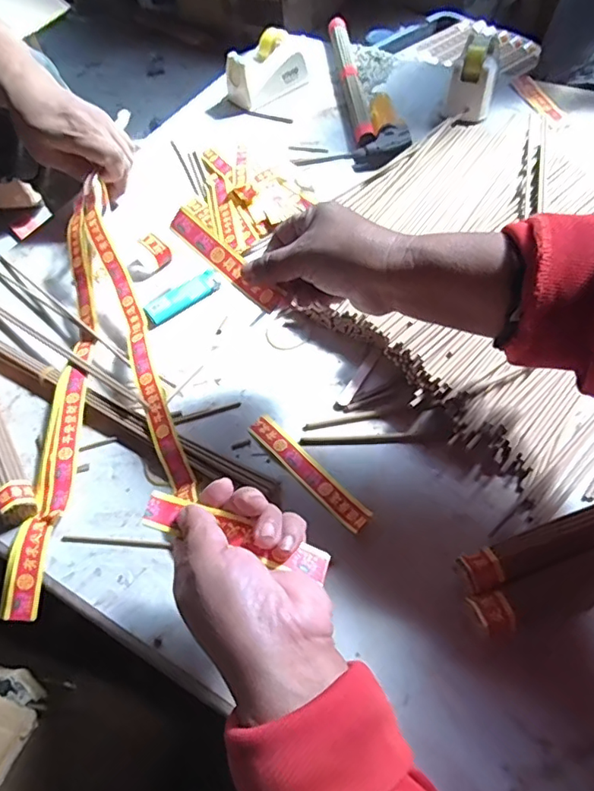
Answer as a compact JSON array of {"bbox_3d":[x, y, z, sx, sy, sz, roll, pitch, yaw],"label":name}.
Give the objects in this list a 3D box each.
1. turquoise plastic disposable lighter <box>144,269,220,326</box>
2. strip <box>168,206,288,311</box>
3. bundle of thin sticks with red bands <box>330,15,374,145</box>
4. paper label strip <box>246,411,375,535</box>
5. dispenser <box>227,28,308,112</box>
[{"bbox_3d":[-0.110,-0.096,0.517,0.077,0.007,0.026,-36,61,-18],"label":"turquoise plastic disposable lighter"},{"bbox_3d":[-0.051,-0.096,0.382,0.104,0.008,0.019,42,96,11],"label":"strip"},{"bbox_3d":[0.072,-0.427,0.718,0.023,0.023,0.302,-6,56,1],"label":"bundle of thin sticks with red bands"},{"bbox_3d":[0.007,0.057,0.412,0.021,0.004,0.120,-38,61,-19],"label":"paper label strip"},{"bbox_3d":[-0.036,-0.435,0.712,0.109,0.059,0.063,-39,62,-20],"label":"dispenser"}]

